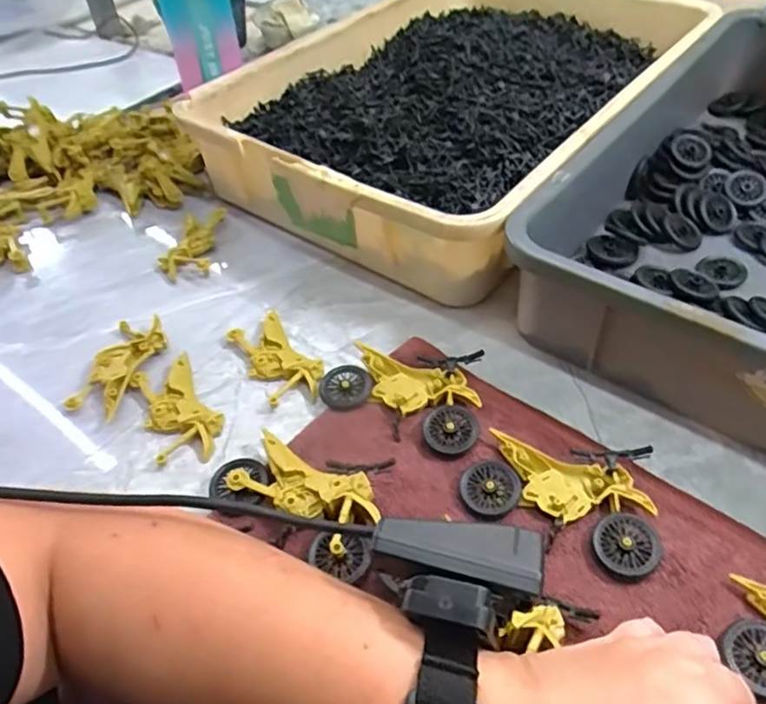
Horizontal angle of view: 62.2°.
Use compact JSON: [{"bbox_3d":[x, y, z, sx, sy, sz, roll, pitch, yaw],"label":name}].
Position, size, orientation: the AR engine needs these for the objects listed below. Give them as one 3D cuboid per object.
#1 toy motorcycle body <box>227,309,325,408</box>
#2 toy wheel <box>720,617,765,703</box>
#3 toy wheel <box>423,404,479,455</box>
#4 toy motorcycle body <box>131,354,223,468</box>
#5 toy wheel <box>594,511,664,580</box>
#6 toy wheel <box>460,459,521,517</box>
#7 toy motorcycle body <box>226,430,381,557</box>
[{"bbox_3d":[-0.084,0.003,0.494,0.046,0.011,0.091,-28,51,-20],"label":"toy motorcycle body"},{"bbox_3d":[0.200,0.158,0.331,0.036,0.004,0.039,-3,47,3],"label":"toy wheel"},{"bbox_3d":[0.046,0.052,0.429,0.035,0.005,0.035,-3,47,3],"label":"toy wheel"},{"bbox_3d":[-0.150,0.040,0.463,0.049,0.011,0.093,-24,50,-17],"label":"toy motorcycle body"},{"bbox_3d":[0.141,0.112,0.368,0.036,0.008,0.039,-3,47,3],"label":"toy wheel"},{"bbox_3d":[0.067,0.083,0.399,0.035,0.005,0.035,-3,47,3],"label":"toy wheel"},{"bbox_3d":[-0.048,0.088,0.398,0.097,0.020,0.046,26,54,26],"label":"toy motorcycle body"}]

